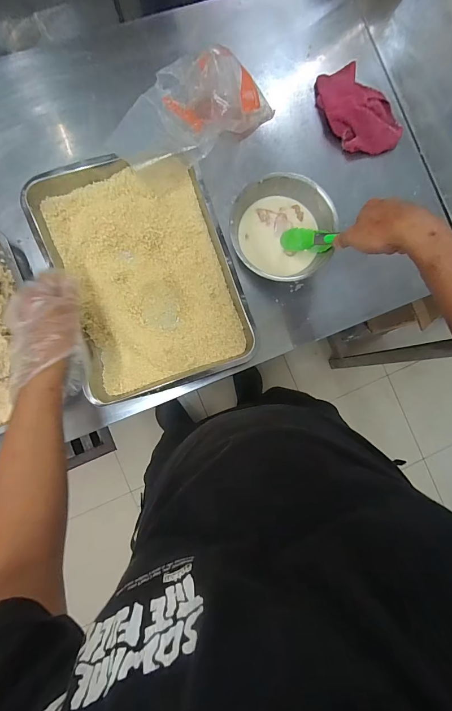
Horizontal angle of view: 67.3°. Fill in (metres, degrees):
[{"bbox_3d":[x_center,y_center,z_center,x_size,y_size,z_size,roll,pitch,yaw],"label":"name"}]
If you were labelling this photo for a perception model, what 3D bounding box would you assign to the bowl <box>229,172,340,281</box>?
[{"bbox_3d":[0.089,-0.203,0.565,0.166,0.065,0.159,0,86,-6],"label":"bowl"}]

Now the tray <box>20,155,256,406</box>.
[{"bbox_3d":[-0.132,-0.137,0.564,0.278,0.052,0.378,-19,87,-7],"label":"tray"}]

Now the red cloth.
[{"bbox_3d":[0.244,-0.452,0.615,0.121,0.039,0.168,-25,88,-7],"label":"red cloth"}]

